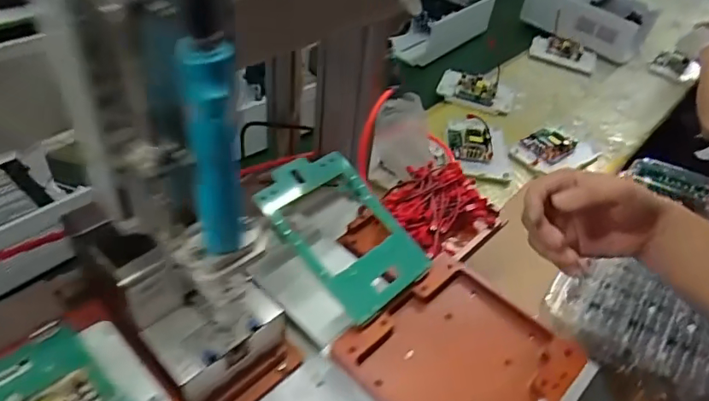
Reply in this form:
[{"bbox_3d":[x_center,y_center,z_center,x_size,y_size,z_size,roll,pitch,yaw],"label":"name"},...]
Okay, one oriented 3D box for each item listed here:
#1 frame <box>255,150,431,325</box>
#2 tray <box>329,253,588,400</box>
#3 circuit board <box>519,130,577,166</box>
[{"bbox_3d":[-0.016,0.032,0.607,0.129,0.020,0.198,-32,75,-33],"label":"frame"},{"bbox_3d":[0.113,0.165,0.548,0.189,0.027,0.195,36,50,29],"label":"tray"},{"bbox_3d":[0.413,-0.114,1.108,0.131,0.023,0.078,-19,48,-25],"label":"circuit board"}]

